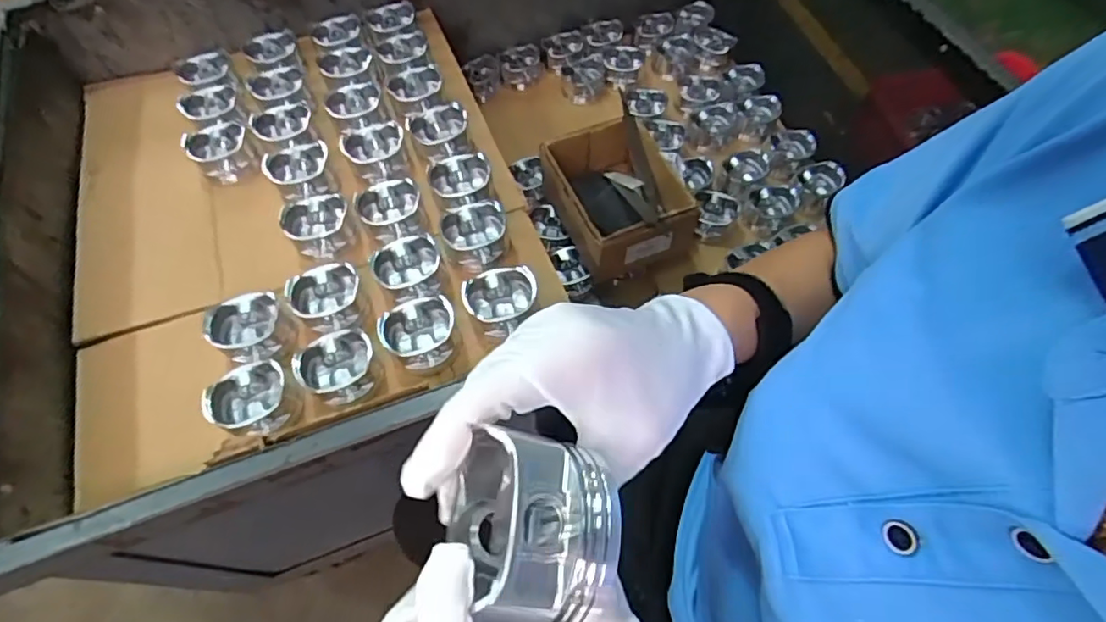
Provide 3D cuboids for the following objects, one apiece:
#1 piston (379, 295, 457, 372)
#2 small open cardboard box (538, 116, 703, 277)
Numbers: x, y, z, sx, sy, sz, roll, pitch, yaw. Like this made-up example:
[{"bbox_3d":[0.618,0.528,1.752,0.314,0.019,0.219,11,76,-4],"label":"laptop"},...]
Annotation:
[{"bbox_3d":[-0.139,0.022,0.620,0.076,0.049,0.075,0,63,0],"label":"piston"},{"bbox_3d":[0.091,-0.160,0.843,0.151,0.122,0.201,-21,65,-10],"label":"small open cardboard box"}]

